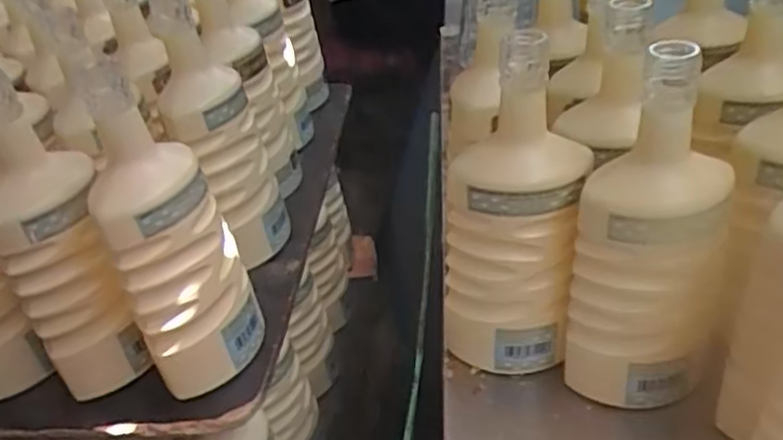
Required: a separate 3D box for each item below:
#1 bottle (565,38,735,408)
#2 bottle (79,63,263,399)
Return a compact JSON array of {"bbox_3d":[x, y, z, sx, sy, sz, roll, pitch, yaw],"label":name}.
[{"bbox_3d":[0.171,0.017,0.459,0.085,0.255,0.068,13,37,28],"label":"bottle"},{"bbox_3d":[-0.149,0.016,0.487,0.067,0.235,0.069,-7,35,7],"label":"bottle"}]

